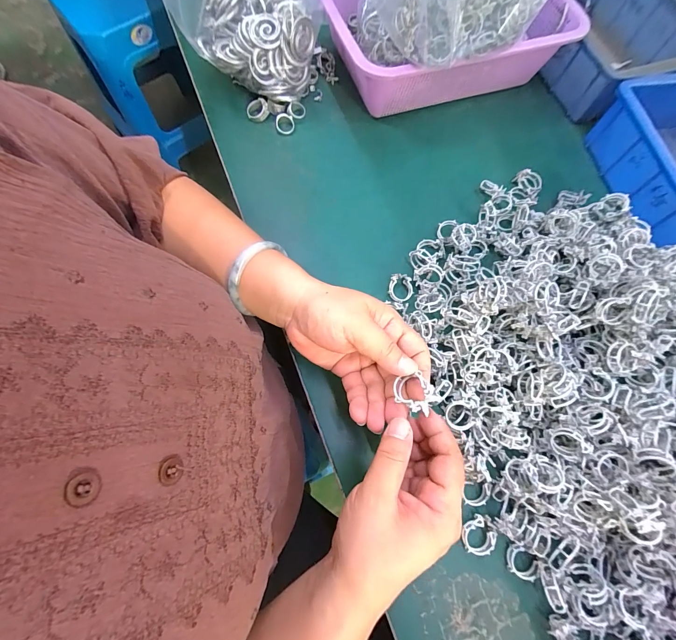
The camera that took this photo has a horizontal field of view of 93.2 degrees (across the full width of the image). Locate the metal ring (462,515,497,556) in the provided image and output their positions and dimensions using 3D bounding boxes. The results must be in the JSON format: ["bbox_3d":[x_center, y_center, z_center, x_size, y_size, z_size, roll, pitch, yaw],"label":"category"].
[{"bbox_3d":[0.118,0.184,0.271,0.027,0.010,0.026,0,71,-1],"label":"metal ring"}]

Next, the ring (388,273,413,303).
[{"bbox_3d":[0.068,-0.033,0.341,0.026,0.004,0.029,13,89,-3],"label":"ring"}]

